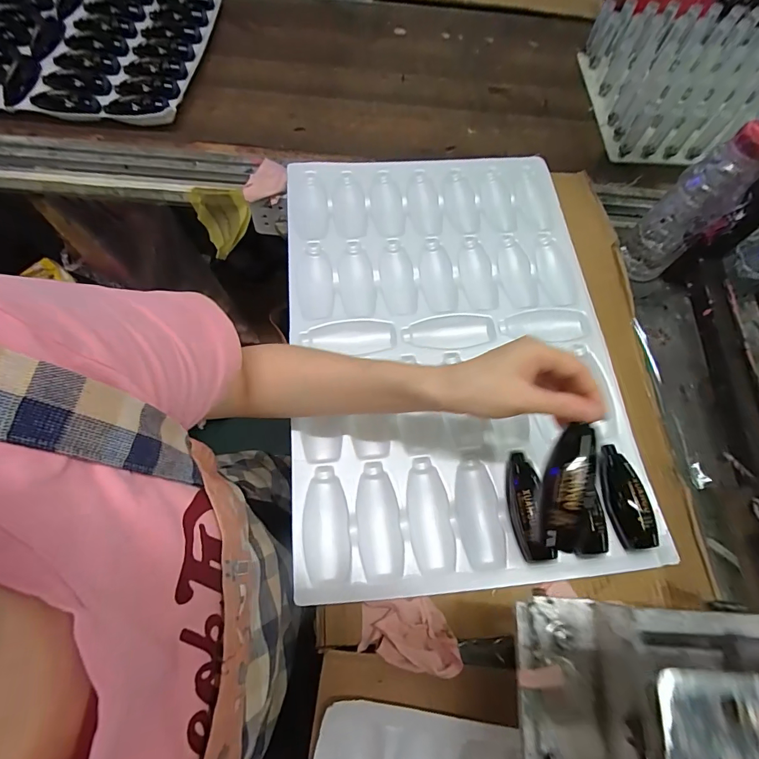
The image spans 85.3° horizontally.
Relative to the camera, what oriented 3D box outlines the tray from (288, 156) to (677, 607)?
[{"bbox_3d":[0.080,-0.051,0.497,0.364,0.056,0.530,-4,69,-3],"label":"tray"}]

